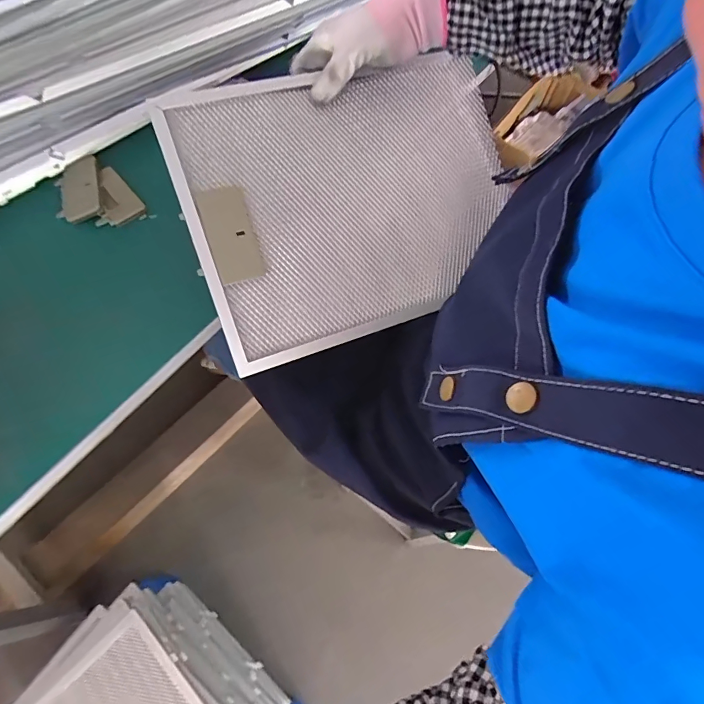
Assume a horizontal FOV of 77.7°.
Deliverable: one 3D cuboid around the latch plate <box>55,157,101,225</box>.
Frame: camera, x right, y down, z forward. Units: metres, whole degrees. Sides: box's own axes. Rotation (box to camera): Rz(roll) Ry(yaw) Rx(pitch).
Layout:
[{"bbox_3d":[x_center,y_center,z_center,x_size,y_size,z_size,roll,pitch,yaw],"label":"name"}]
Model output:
[{"bbox_3d":[-0.320,-0.189,0.509,0.049,0.013,0.085,-15,66,-8],"label":"latch plate"}]

